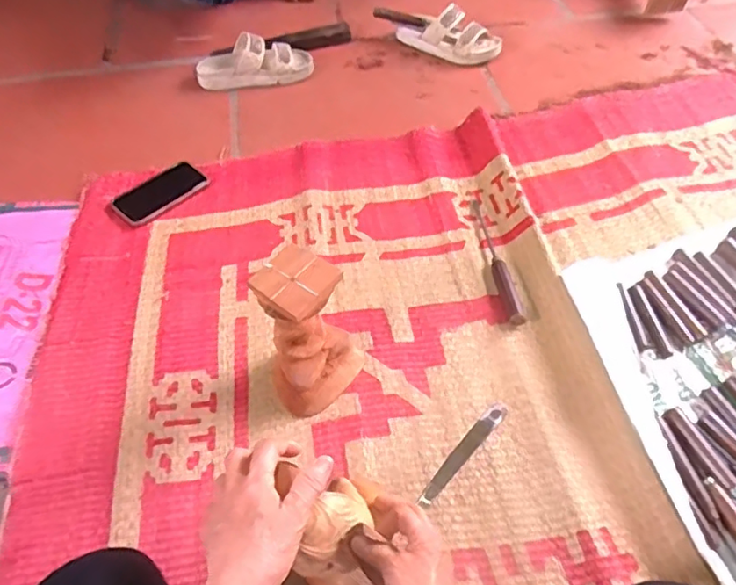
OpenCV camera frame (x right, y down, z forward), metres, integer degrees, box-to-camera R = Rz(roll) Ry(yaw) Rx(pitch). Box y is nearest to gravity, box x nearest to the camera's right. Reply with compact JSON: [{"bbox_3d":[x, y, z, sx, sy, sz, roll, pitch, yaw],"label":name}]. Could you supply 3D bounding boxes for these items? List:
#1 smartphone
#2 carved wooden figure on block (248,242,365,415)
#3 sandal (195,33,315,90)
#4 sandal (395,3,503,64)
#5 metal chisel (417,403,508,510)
[{"bbox_3d":[-0.341,-0.165,0.943,0.073,0.008,0.152,40,58,13],"label":"smartphone"},{"bbox_3d":[-0.078,0.055,0.689,0.105,0.182,0.110,33,61,24],"label":"carved wooden figure on block"},{"bbox_3d":[-0.227,-0.458,1.147,0.228,0.092,0.071,-9,53,-4],"label":"sandal"},{"bbox_3d":[0.165,-0.535,1.185,0.222,0.071,0.081,20,57,16],"label":"sandal"},{"bbox_3d":[0.115,0.189,0.687,0.023,0.008,0.161,36,62,25],"label":"metal chisel"}]

